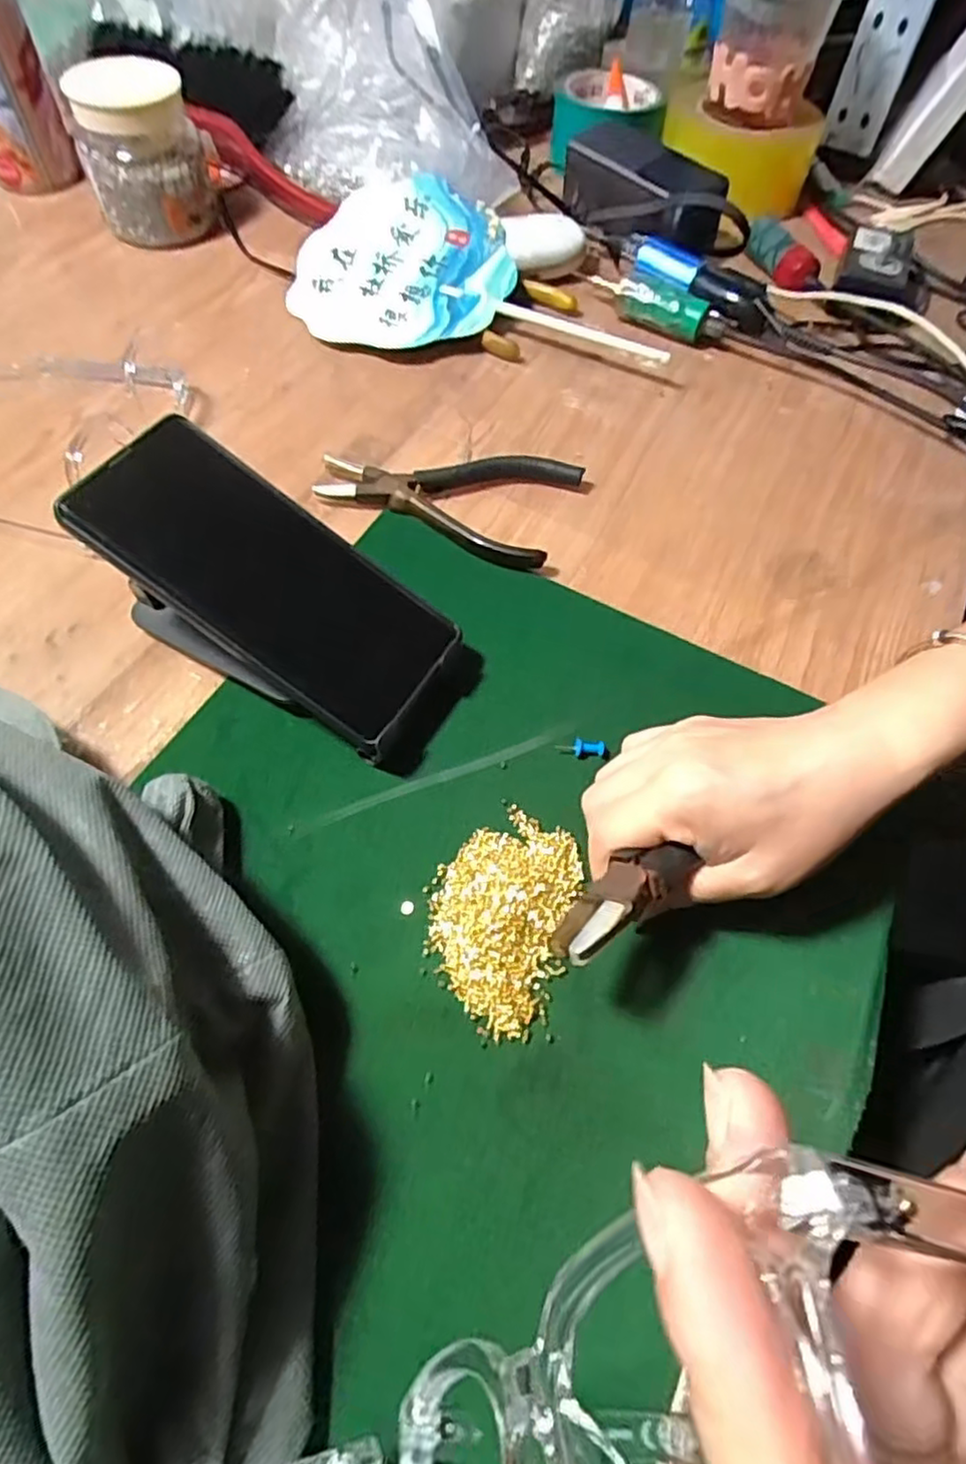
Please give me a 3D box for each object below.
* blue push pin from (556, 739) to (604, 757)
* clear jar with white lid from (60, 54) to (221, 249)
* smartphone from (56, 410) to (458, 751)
[{"bbox_3d":[0.045,0.008,0.319,0.022,0.007,0.006,5,60,-1],"label":"blue push pin"},{"bbox_3d":[-0.246,-0.421,0.509,0.087,0.088,0.072,-14,62,-11],"label":"clear jar with white lid"},{"bbox_3d":[-0.092,-0.069,0.306,0.159,0.008,0.075,37,63,-6],"label":"smartphone"}]

